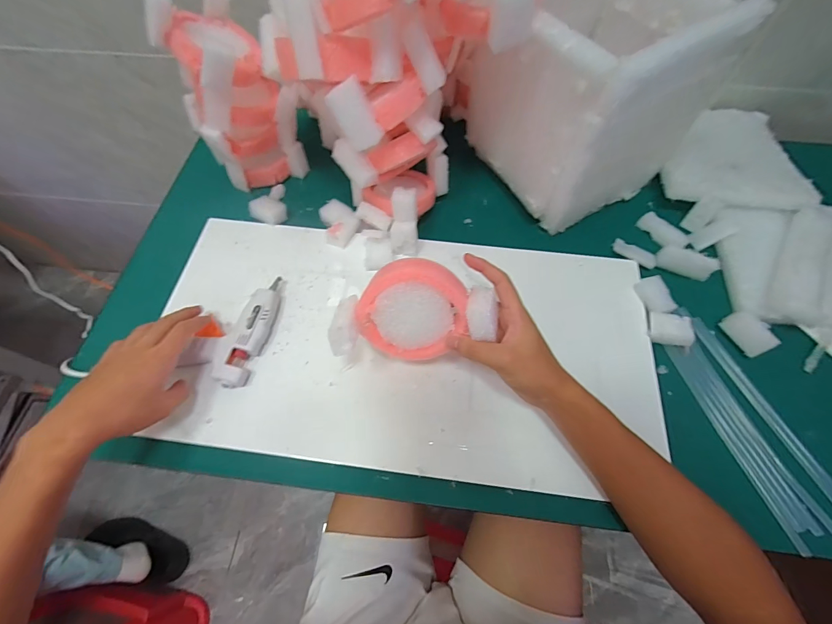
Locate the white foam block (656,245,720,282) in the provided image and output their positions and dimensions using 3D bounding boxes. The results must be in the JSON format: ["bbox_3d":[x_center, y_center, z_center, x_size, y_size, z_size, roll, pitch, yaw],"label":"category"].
[{"bbox_3d":[0.353,-0.063,0.493,0.067,0.021,0.027,17,65,9],"label":"white foam block"}]

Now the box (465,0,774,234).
[{"bbox_3d":[0.211,-0.276,0.483,0.213,0.218,0.210,-29,67,-14],"label":"box"}]

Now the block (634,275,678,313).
[{"bbox_3d":[0.297,-0.022,0.468,0.028,0.012,0.049,-15,64,-7],"label":"block"}]

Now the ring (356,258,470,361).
[{"bbox_3d":[-0.002,0.001,0.371,0.102,0.107,0.026,27,30,-12],"label":"ring"}]

